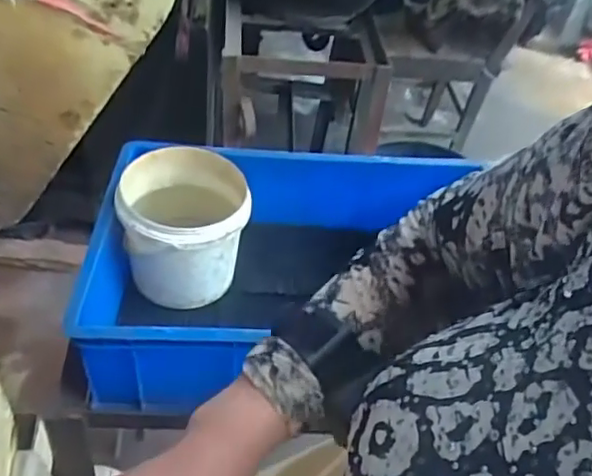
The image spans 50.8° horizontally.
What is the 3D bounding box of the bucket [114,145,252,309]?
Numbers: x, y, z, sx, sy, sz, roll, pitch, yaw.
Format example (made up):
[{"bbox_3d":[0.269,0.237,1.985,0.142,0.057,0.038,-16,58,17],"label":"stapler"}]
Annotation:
[{"bbox_3d":[-0.142,-0.007,0.810,0.155,0.150,0.163,4,41,-4],"label":"bucket"}]

